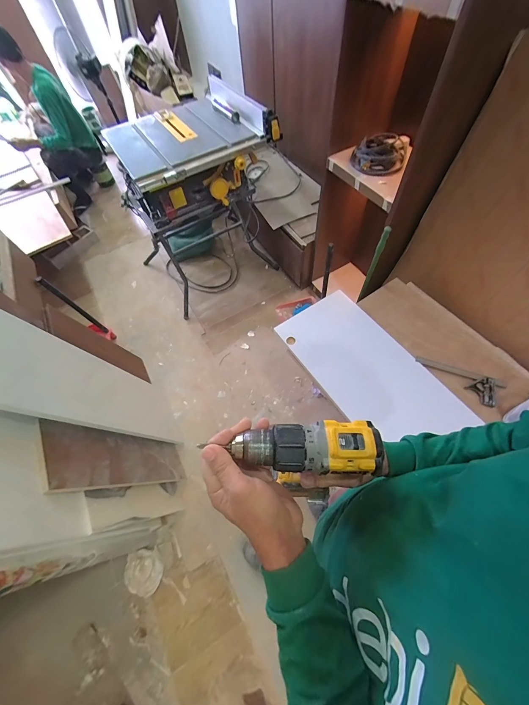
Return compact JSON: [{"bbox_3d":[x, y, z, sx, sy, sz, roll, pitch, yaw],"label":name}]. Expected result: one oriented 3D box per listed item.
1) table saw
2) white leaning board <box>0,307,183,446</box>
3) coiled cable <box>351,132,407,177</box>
[{"bbox_3d":[-0.395,-0.887,1.689,0.828,0.907,0.657,-21,62,-8],"label":"table saw"},{"bbox_3d":[-0.645,0.135,1.036,0.032,1.032,0.354,-31,61,-2],"label":"white leaning board"},{"bbox_3d":[0.476,-0.824,1.126,0.213,0.076,0.233,15,63,11],"label":"coiled cable"}]

